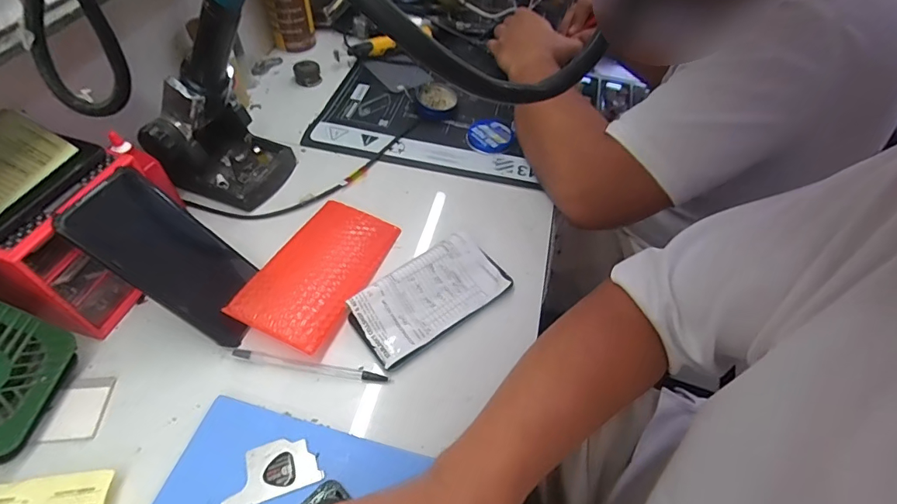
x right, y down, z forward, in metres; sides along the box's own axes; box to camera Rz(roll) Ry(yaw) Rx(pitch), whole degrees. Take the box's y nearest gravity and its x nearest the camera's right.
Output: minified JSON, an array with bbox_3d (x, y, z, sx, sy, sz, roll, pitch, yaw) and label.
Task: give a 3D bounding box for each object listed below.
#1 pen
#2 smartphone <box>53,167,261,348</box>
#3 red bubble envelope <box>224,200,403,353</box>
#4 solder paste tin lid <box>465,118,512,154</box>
[{"bbox_3d":[-0.123,0.102,0.402,0.138,0.006,0.010,8,52,3],"label":"pen"},{"bbox_3d":[-0.235,0.005,0.396,0.006,0.163,0.077,-18,36,39],"label":"smartphone"},{"bbox_3d":[-0.127,0.014,0.459,0.094,0.029,0.175,19,51,11],"label":"red bubble envelope"},{"bbox_3d":[0.058,-0.159,0.616,0.062,0.014,0.052,-17,55,-16],"label":"solder paste tin lid"}]

